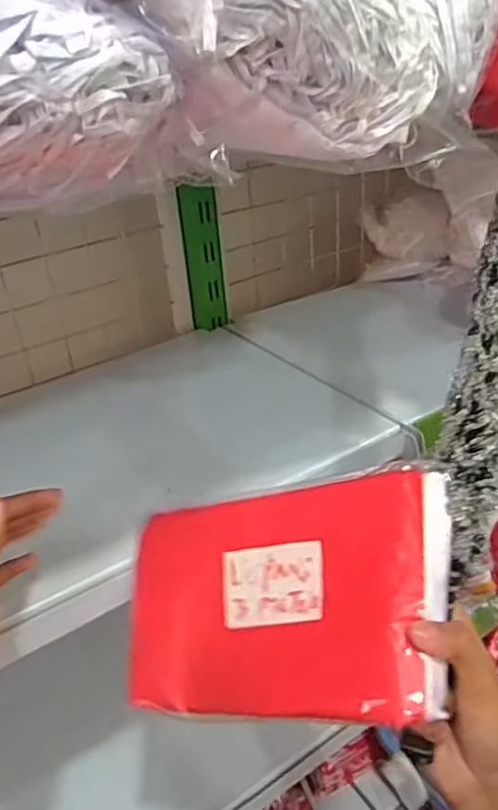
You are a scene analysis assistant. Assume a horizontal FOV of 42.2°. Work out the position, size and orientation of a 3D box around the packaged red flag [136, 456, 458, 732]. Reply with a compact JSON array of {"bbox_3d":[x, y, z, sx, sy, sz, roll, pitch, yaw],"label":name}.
[{"bbox_3d":[0.015,0.121,0.408,0.225,0.016,0.137,-18,58,31],"label":"packaged red flag"}]

